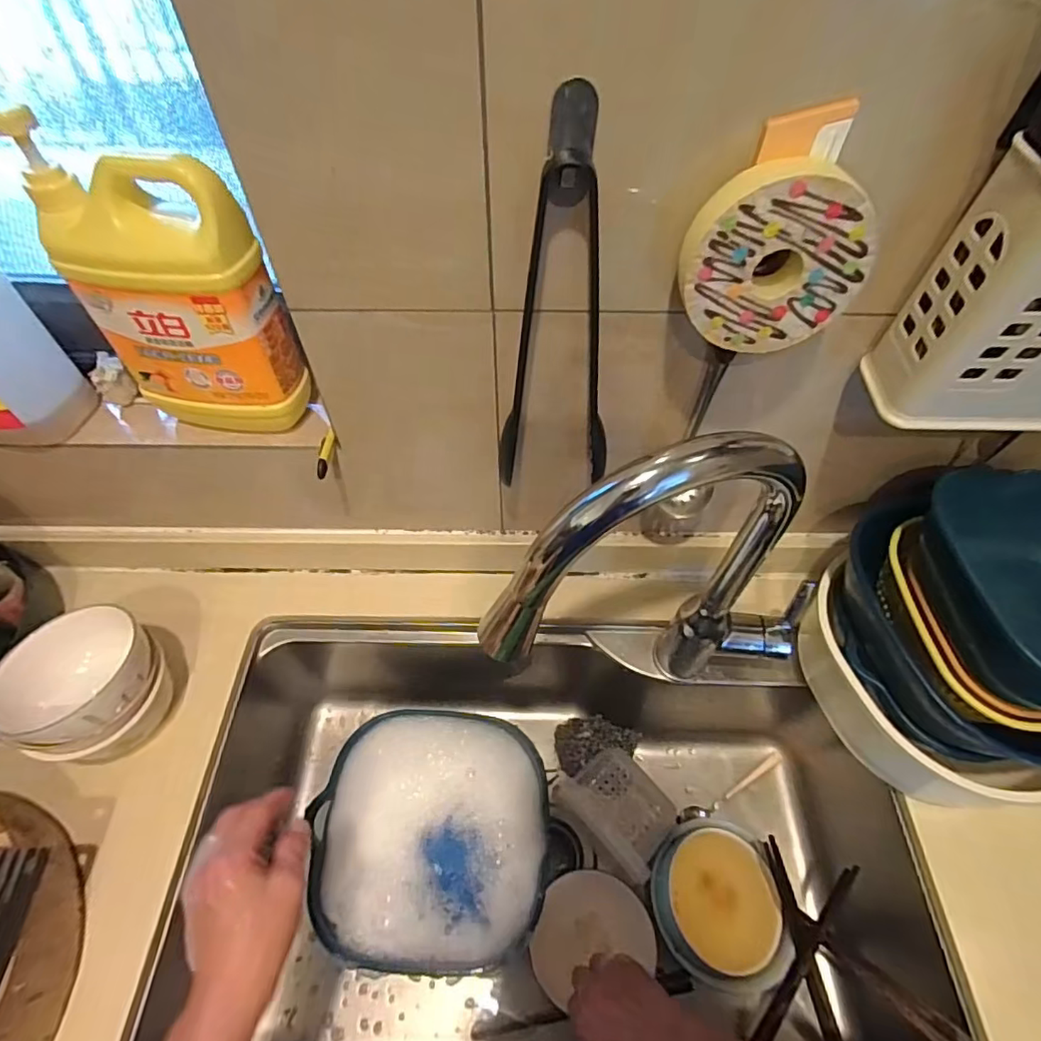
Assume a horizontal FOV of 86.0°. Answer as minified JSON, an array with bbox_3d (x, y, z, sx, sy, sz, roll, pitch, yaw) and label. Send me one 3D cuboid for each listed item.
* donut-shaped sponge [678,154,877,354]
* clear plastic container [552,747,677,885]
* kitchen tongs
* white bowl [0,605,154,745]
[{"bbox_3d":[0.152,-0.159,0.338,0.104,0.102,0.033,-2,55,-2],"label":"donut-shaped sponge"},{"bbox_3d":[0.106,0.312,0.612,0.119,0.046,0.094,39,63,23],"label":"clear plastic container"},{"bbox_3d":[0.030,-0.137,0.401,0.089,0.277,0.039,3,55,1],"label":"kitchen tongs"},{"bbox_3d":[-0.397,0.138,0.498,0.113,0.053,0.120,0,55,0],"label":"white bowl"}]

